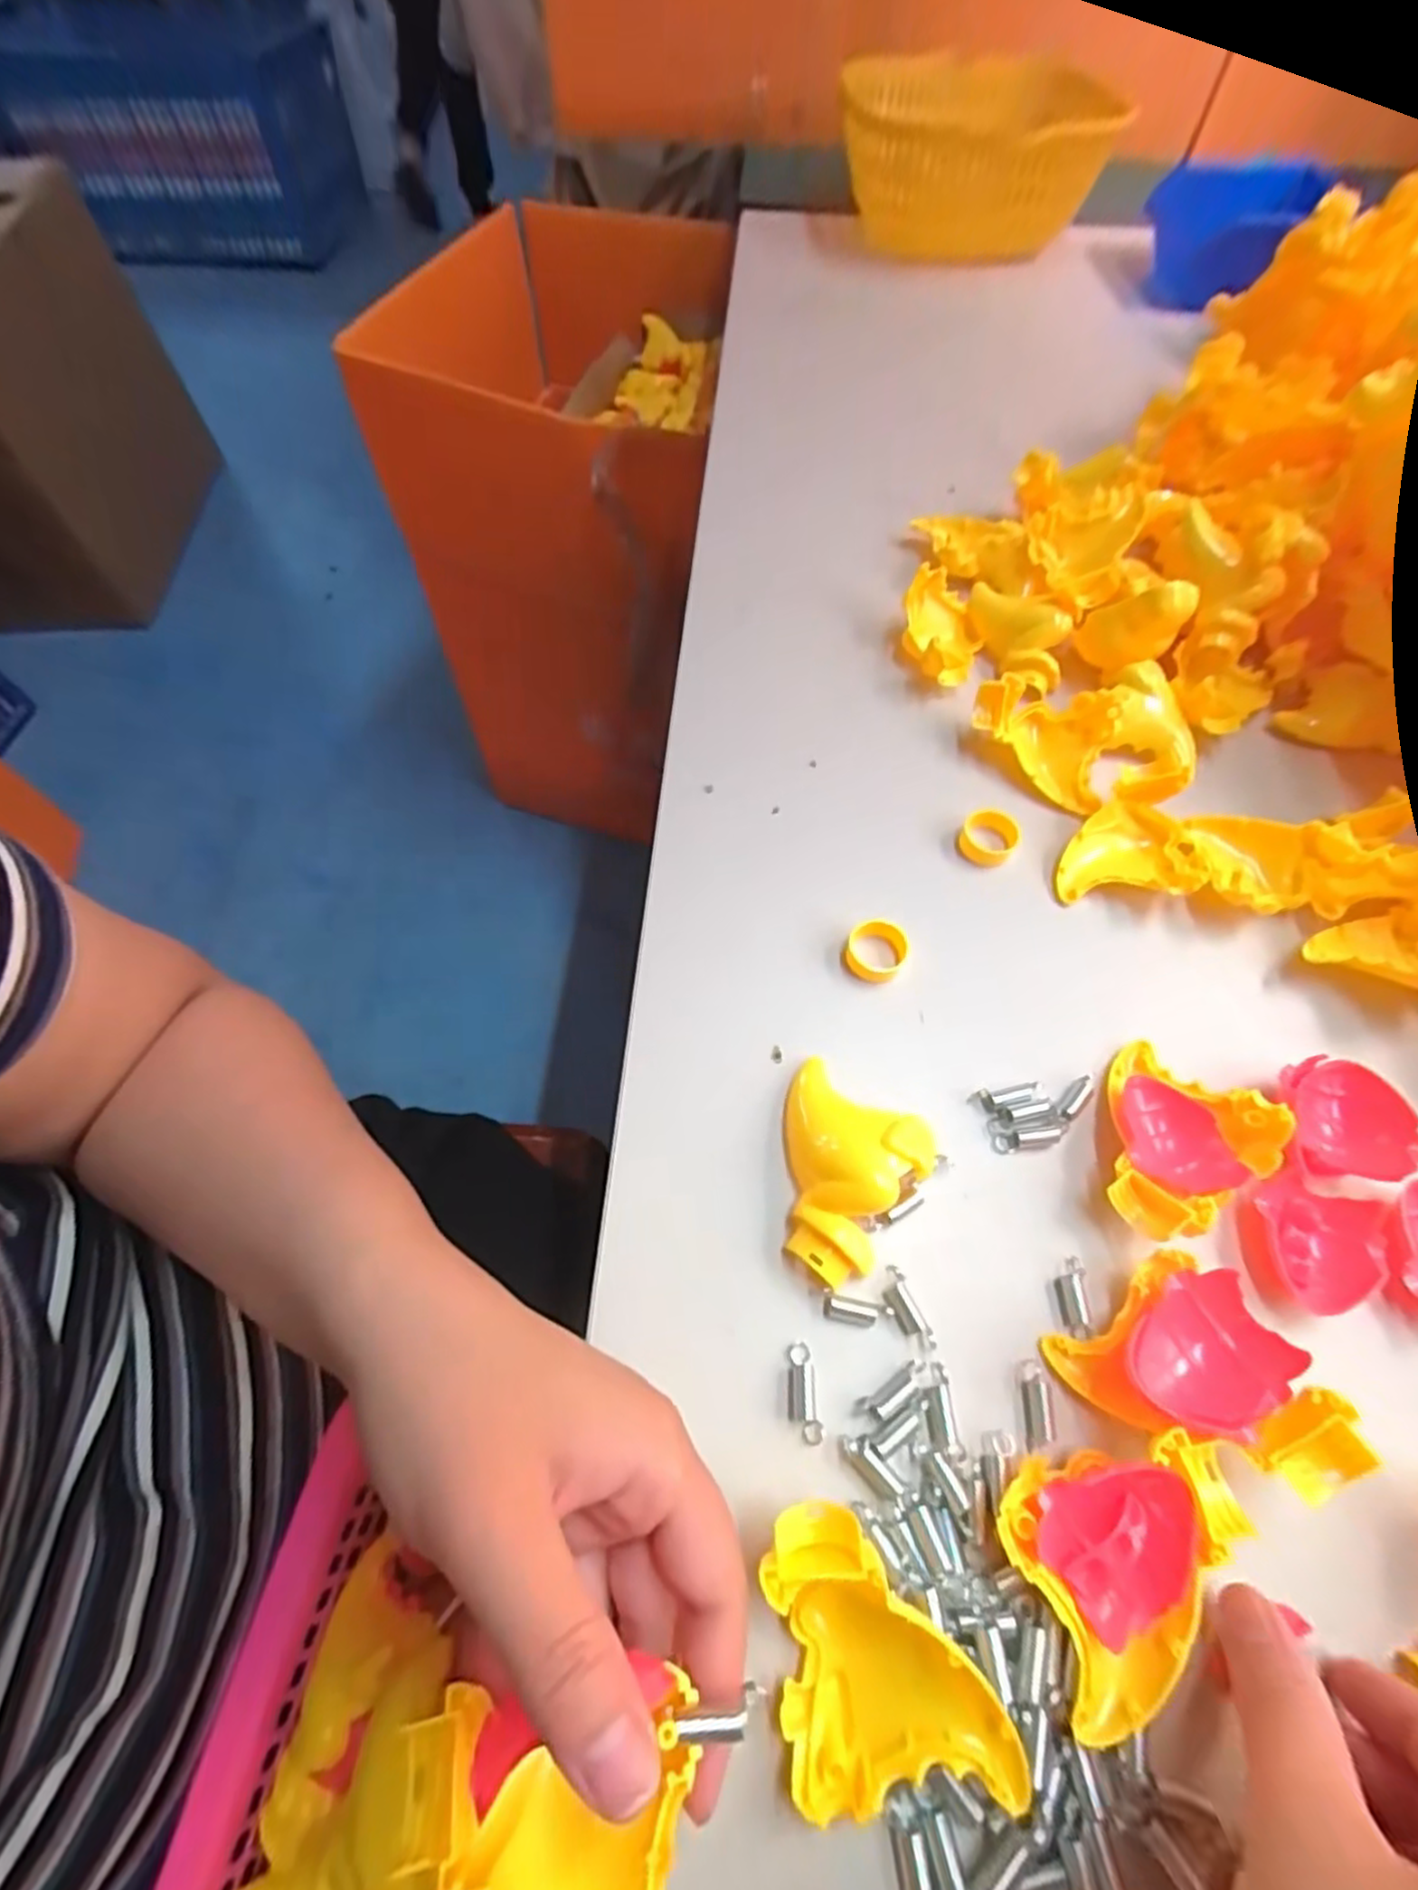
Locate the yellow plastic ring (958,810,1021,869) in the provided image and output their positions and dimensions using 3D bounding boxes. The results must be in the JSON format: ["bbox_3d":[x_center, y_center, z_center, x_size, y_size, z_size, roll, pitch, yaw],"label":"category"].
[{"bbox_3d":[0.131,-0.050,0.337,0.026,0.015,0.023,33,66,16],"label":"yellow plastic ring"}]

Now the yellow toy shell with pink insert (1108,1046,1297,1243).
[{"bbox_3d":[0.166,0.071,0.258,0.064,0.025,0.052,-39,69,-20],"label":"yellow toy shell with pink insert"}]

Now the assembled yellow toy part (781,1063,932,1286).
[{"bbox_3d":[0.046,0.081,0.258,0.054,0.023,0.065,29,65,14],"label":"assembled yellow toy part"}]

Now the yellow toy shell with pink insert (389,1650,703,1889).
[{"bbox_3d":[-0.036,0.205,0.163,0.066,0.016,0.056,-2,61,-2],"label":"yellow toy shell with pink insert"}]

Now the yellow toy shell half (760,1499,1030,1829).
[{"bbox_3d":[0.046,0.189,0.195,0.056,0.031,0.066,-8,62,-5],"label":"yellow toy shell half"}]

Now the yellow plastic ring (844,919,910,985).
[{"bbox_3d":[0.072,0.003,0.309,0.025,0.012,0.025,0,61,-1],"label":"yellow plastic ring"}]

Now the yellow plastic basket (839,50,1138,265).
[{"bbox_3d":[0.215,-0.678,0.629,0.206,0.102,0.214,2,61,0],"label":"yellow plastic basket"}]

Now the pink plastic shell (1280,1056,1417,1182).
[{"bbox_3d":[0.232,0.064,0.265,0.039,0.020,0.043,8,62,4],"label":"pink plastic shell"}]

